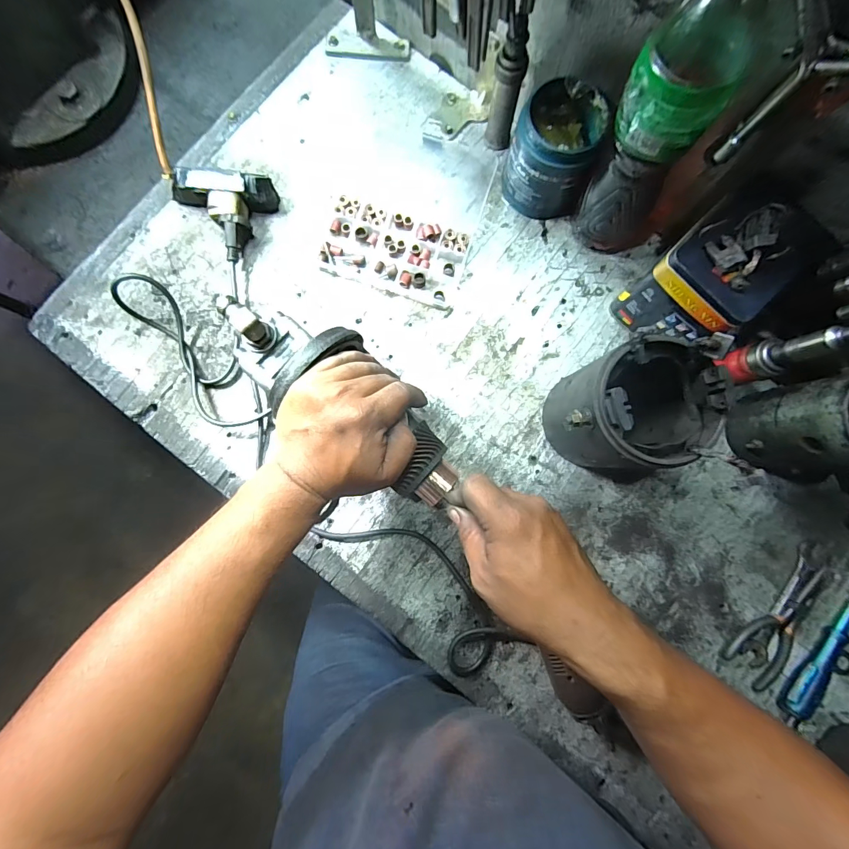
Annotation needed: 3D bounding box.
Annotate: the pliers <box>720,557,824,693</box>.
[{"bbox_3d":[0.401,0.221,0.444,0.066,0.018,0.148,41,85,3],"label":"pliers"}]

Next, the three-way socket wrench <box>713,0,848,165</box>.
[{"bbox_3d":[0.260,-0.243,0.282,0.031,0.112,0.128,-41,88,-5],"label":"three-way socket wrench"}]

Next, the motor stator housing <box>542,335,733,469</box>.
[{"bbox_3d":[0.190,-0.014,0.396,0.117,0.161,0.104,-1,85,-1],"label":"motor stator housing"}]

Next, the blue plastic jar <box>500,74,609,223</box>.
[{"bbox_3d":[0.141,-0.303,0.450,0.091,0.100,0.085,0,85,-1],"label":"blue plastic jar"}]

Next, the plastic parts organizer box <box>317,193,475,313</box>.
[{"bbox_3d":[-0.036,-0.210,0.481,0.169,0.018,0.096,16,84,0],"label":"plastic parts organizer box"}]

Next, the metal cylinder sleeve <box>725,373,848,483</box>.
[{"bbox_3d":[0.412,0.009,0.412,0.106,0.141,0.102,-3,85,-1],"label":"metal cylinder sleeve"}]

